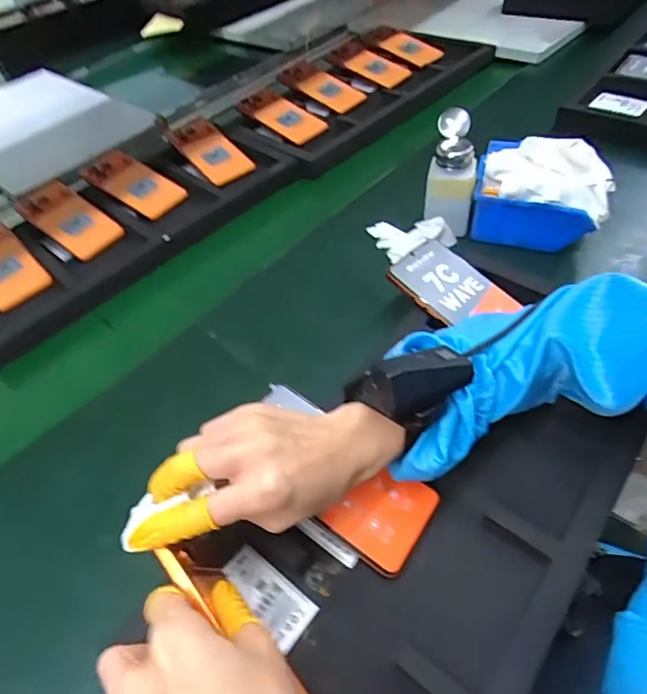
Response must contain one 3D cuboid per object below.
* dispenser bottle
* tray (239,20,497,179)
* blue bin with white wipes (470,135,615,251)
[{"bbox_3d":[0.151,-0.197,0.565,0.053,0.129,0.056,11,52,18],"label":"dispenser bottle"},{"bbox_3d":[0.051,-0.452,0.853,0.459,0.056,0.282,-37,54,-21],"label":"tray"},{"bbox_3d":[0.253,-0.184,0.567,0.142,0.094,0.121,11,52,18],"label":"blue bin with white wipes"}]

